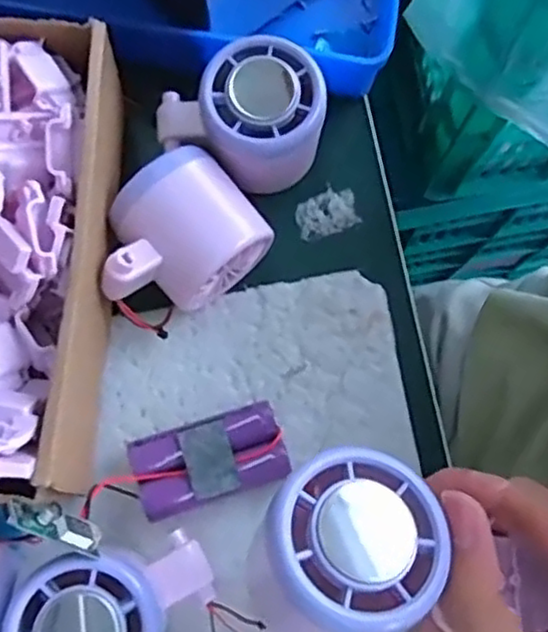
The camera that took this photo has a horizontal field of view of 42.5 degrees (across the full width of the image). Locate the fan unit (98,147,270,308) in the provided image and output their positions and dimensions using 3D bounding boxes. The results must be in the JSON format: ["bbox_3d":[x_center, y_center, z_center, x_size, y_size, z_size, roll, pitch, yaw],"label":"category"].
[{"bbox_3d":[-0.043,-0.032,0.315,0.071,0.053,0.057,-42,83,-9],"label":"fan unit"}]

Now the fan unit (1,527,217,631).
[{"bbox_3d":[-0.061,0.118,0.278,0.073,0.054,0.052,-9,79,-3],"label":"fan unit"}]

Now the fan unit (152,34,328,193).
[{"bbox_3d":[-0.016,-0.089,0.332,0.076,0.055,0.058,6,79,0],"label":"fan unit"}]

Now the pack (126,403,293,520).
[{"bbox_3d":[-0.028,0.063,0.312,0.064,0.021,0.034,-17,80,-5],"label":"pack"}]

